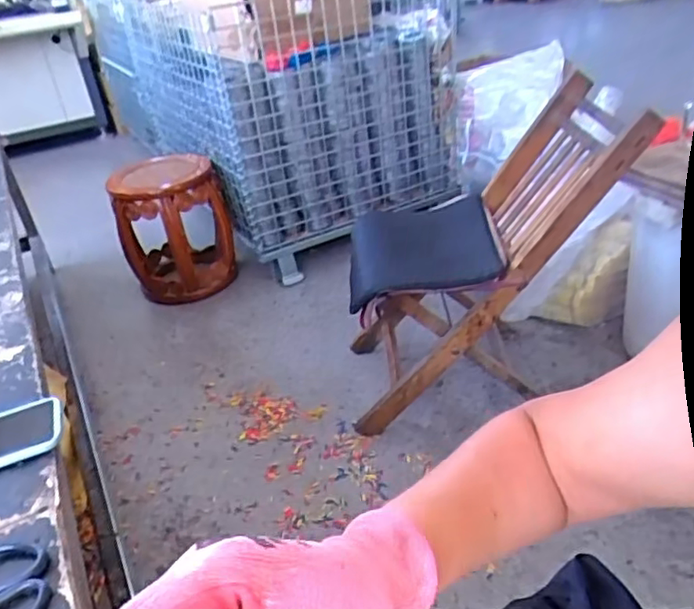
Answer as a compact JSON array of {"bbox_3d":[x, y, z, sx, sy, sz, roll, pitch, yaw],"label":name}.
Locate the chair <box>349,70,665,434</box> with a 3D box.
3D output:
[{"bbox_3d":[0.262,-0.090,1.305,0.526,0.588,0.325,-10,32,-5],"label":"chair"}]

